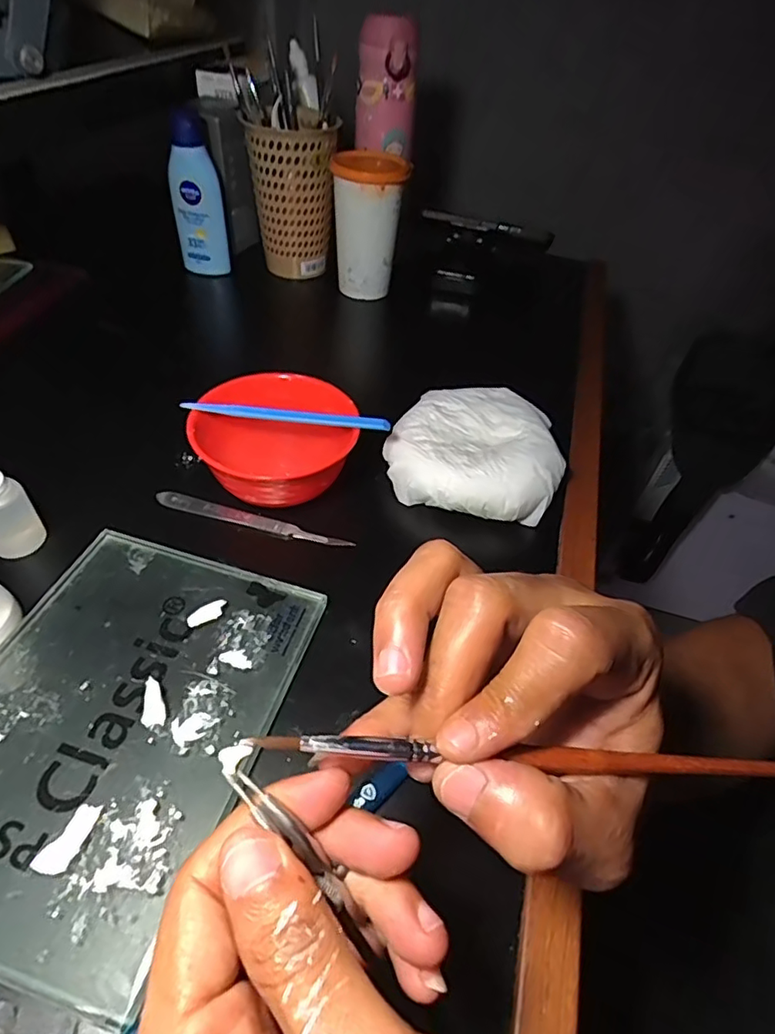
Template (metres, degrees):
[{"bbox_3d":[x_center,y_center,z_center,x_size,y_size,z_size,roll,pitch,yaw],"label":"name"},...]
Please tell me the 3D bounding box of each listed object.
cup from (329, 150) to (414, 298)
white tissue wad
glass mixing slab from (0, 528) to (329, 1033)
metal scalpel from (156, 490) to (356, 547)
[{"bbox_3d":[-0.022,-0.304,0.591,0.073,0.125,0.081,10,47,2],"label":"cup"},{"bbox_3d":[0.063,-0.051,0.413,0.119,0.041,0.110,10,47,2],"label":"white tissue wad"},{"bbox_3d":[-0.137,0.095,0.276,0.149,0.009,0.199,16,47,8],"label":"glass mixing slab"},{"bbox_3d":[-0.091,0.002,0.376,0.137,0.007,0.011,14,47,6],"label":"metal scalpel"}]

